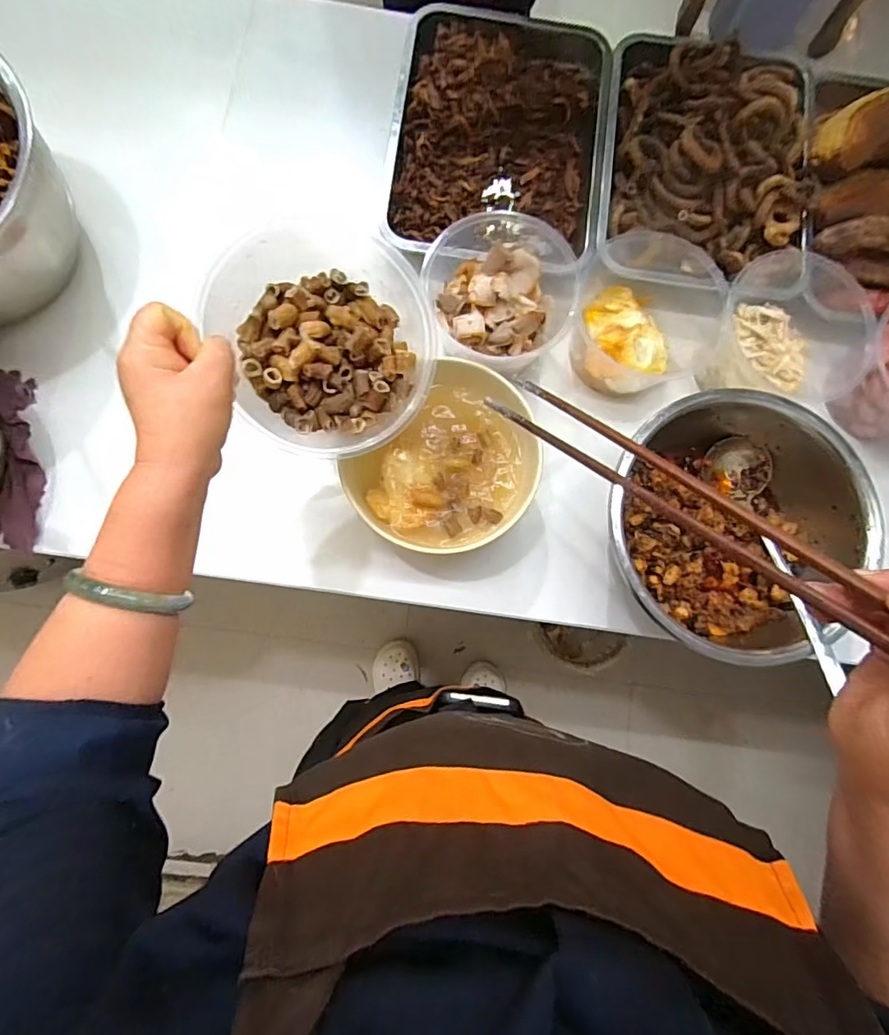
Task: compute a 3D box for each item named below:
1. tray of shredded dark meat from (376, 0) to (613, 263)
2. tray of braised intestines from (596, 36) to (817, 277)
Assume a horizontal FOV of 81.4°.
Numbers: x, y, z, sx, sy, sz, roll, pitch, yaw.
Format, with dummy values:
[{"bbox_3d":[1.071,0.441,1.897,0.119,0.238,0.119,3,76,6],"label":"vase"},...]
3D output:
[{"bbox_3d":[0.069,-0.489,0.664,0.263,0.048,0.369,7,81,-2],"label":"tray of shredded dark meat"},{"bbox_3d":[0.330,-0.455,0.639,0.257,0.064,0.327,7,81,-2],"label":"tray of braised intestines"}]

